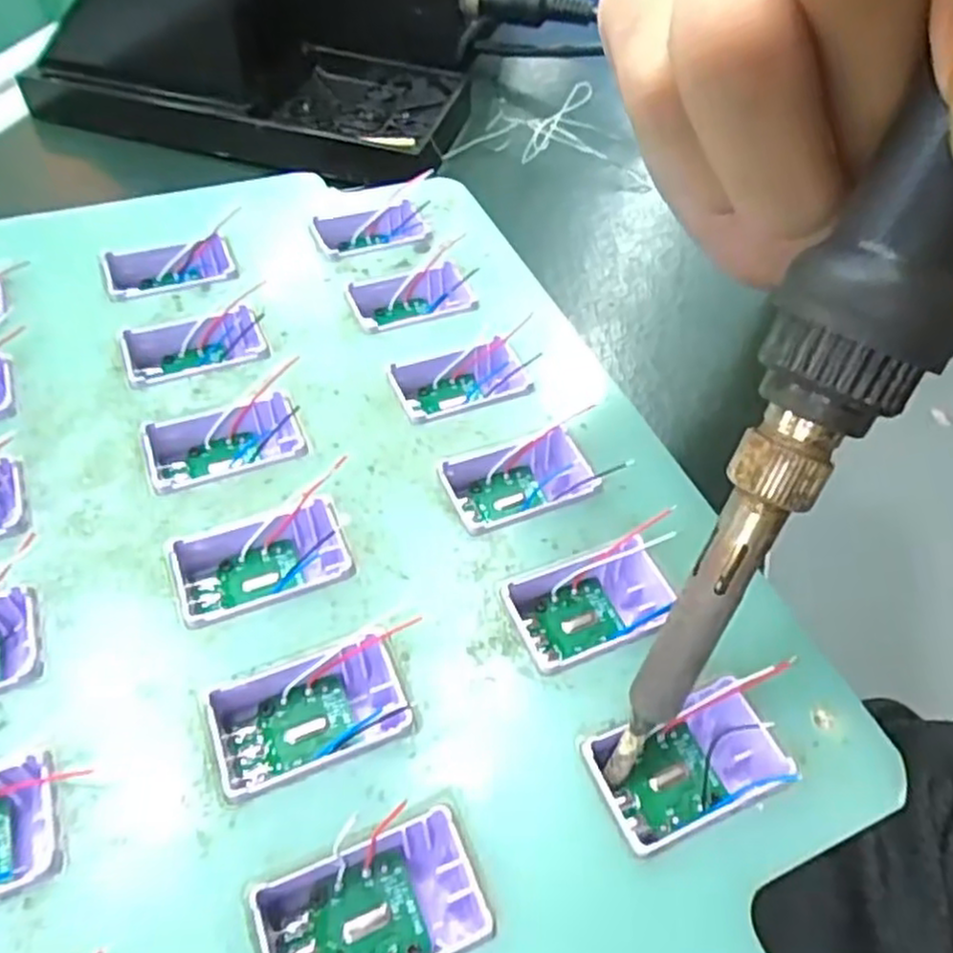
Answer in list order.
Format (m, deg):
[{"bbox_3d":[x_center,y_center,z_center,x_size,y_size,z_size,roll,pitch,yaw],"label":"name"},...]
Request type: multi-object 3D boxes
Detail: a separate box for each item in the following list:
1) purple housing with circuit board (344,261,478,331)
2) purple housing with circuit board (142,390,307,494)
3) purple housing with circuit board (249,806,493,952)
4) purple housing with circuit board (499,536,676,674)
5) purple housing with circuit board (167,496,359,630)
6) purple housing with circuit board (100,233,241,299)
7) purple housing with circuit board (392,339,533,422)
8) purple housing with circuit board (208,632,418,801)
[{"bbox_3d":[-0.018,-0.045,0.197,0.031,0.011,0.022,-12,54,-15],"label":"purple housing with circuit board"},{"bbox_3d":[-0.055,-0.006,0.163,0.031,0.011,0.021,-16,55,-17],"label":"purple housing with circuit board"},{"bbox_3d":[-0.016,0.065,0.111,0.031,0.010,0.020,-14,55,-16],"label":"purple housing with circuit board"},{"bbox_3d":[0.023,0.027,0.146,0.033,0.015,0.019,-17,56,-18],"label":"purple housing with circuit board"},{"bbox_3d":[-0.042,0.018,0.145,0.032,0.010,0.021,-17,56,-18],"label":"purple housing with circuit board"},{"bbox_3d":[-0.081,-0.052,0.197,0.031,0.011,0.021,-16,55,-17],"label":"purple housing with circuit board"},{"bbox_3d":[-0.004,-0.022,0.180,0.031,0.010,0.022,-15,55,-17],"label":"purple housing with circuit board"},{"bbox_3d":[-0.028,0.042,0.128,0.031,0.010,0.020,-15,55,-17],"label":"purple housing with circuit board"}]

